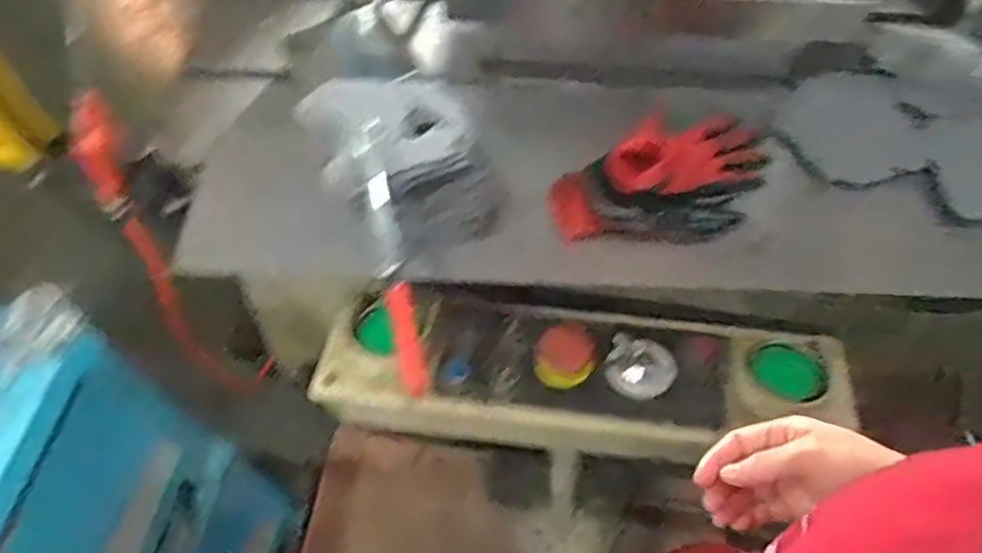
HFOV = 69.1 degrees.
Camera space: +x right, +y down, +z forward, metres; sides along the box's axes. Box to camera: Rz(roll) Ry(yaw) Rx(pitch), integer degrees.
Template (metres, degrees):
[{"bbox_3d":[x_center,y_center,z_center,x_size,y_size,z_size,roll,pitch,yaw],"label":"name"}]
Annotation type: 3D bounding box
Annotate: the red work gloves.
[{"bbox_3d":[0.183,-0.094,0.711,0.237,0.074,0.097,-22,60,-11],"label":"red work gloves"}]

